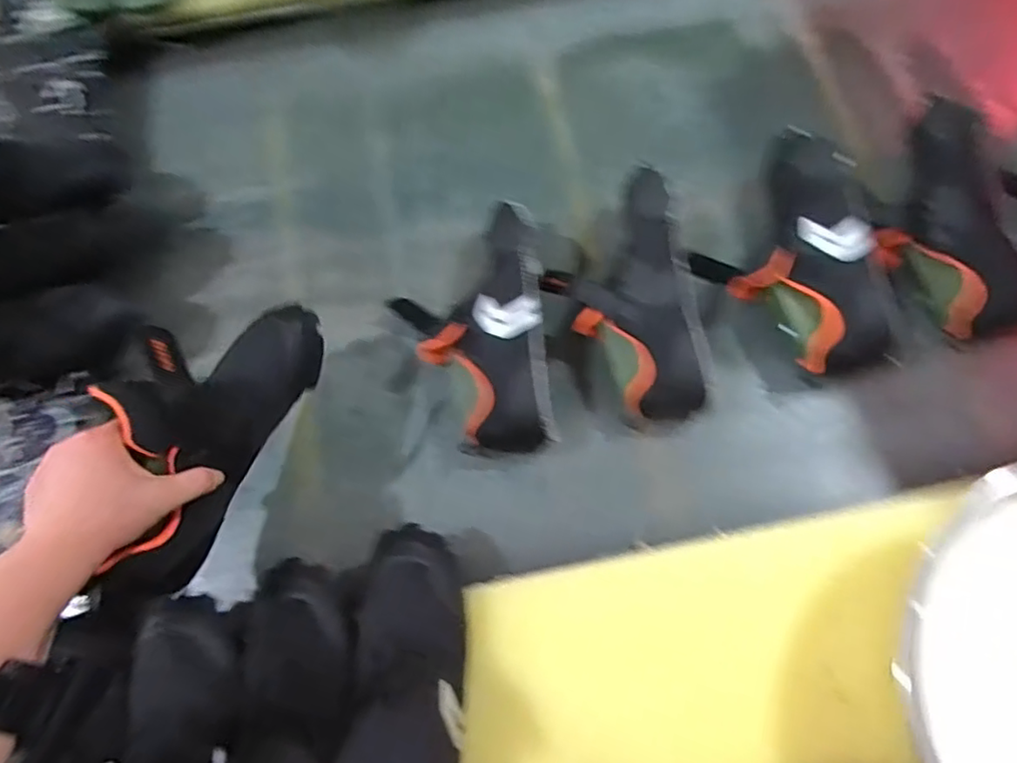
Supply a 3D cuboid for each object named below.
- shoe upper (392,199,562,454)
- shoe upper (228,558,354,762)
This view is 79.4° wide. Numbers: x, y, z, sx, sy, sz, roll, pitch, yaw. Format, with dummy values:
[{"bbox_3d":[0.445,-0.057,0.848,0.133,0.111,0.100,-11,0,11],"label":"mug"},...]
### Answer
[{"bbox_3d":[-0.038,-0.052,0.644,0.161,0.086,0.259,-8,73,-2],"label":"shoe upper"},{"bbox_3d":[-0.166,0.281,0.476,0.095,0.109,0.269,-11,55,-3],"label":"shoe upper"}]

